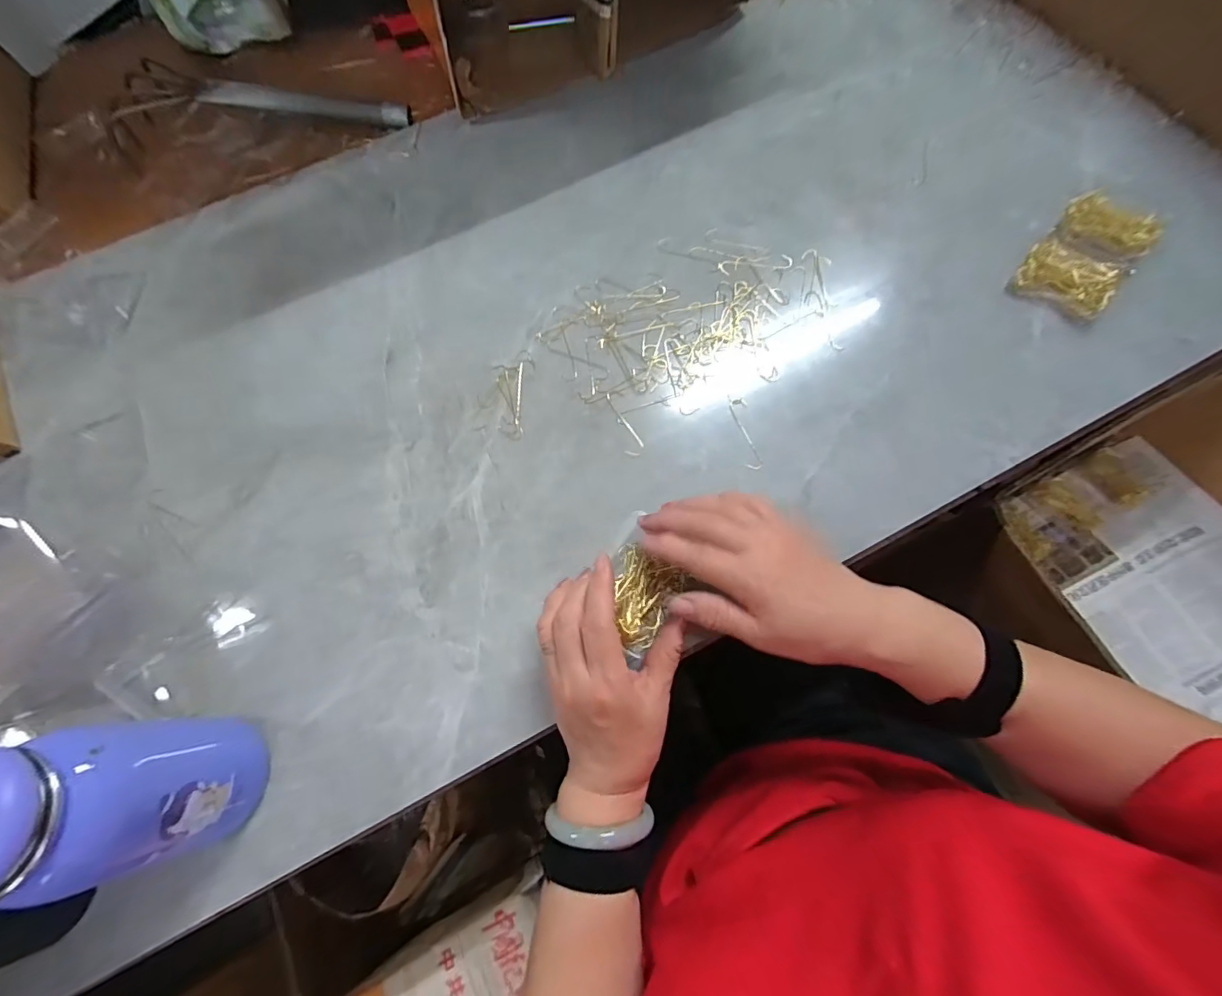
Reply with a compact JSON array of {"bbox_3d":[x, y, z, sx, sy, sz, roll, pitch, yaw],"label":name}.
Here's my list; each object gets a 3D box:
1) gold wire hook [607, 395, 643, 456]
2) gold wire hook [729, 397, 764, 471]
[{"bbox_3d":[0.012,-0.060,0.412,0.015,0.004,0.060,-15,69,-3],"label":"gold wire hook"},{"bbox_3d":[0.106,-0.052,0.405,0.014,0.006,0.068,-8,69,0],"label":"gold wire hook"}]

